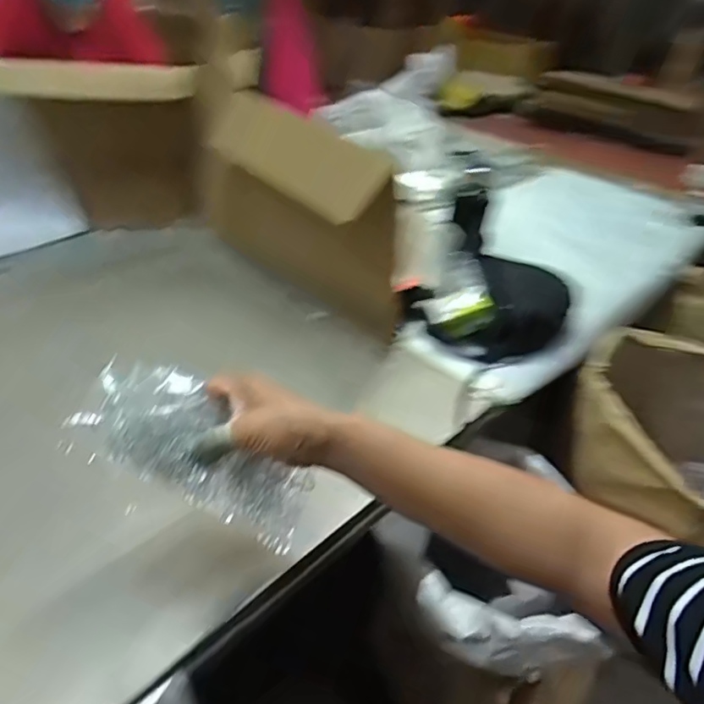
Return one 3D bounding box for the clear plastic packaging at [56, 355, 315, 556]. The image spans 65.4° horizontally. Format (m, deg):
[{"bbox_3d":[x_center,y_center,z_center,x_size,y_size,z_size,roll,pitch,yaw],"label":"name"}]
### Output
[{"bbox_3d":[-0.119,0.075,0.429,0.187,0.090,0.018,28,-6,-5],"label":"clear plastic packaging"}]

